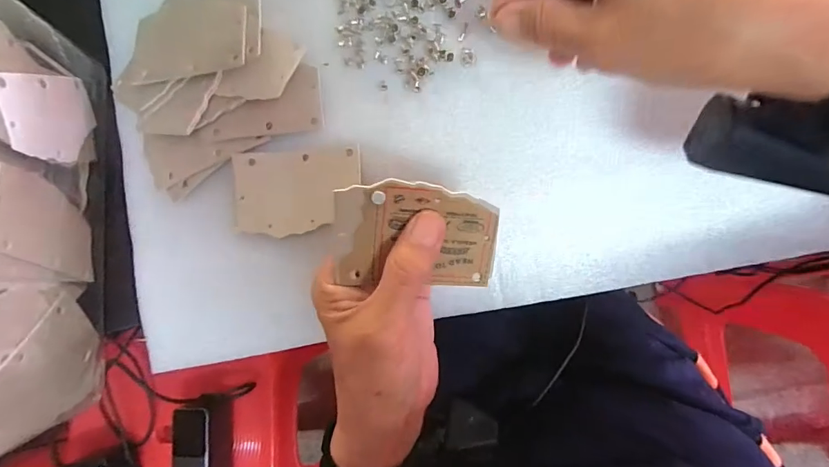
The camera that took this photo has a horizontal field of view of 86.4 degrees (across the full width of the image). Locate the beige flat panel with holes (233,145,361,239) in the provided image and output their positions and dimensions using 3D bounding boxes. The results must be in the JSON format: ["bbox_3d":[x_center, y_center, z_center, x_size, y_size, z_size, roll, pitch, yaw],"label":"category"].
[{"bbox_3d":[-0.077,-0.028,0.288,0.083,0.004,0.054,-5,86,8],"label":"beige flat panel with holes"}]

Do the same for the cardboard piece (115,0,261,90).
[{"bbox_3d":[-0.153,-0.136,0.297,0.107,0.009,0.064,0,80,18],"label":"cardboard piece"}]

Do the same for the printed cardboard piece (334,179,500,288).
[{"bbox_3d":[0.002,0.001,0.227,0.084,0.006,0.054,4,112,-9],"label":"printed cardboard piece"}]

